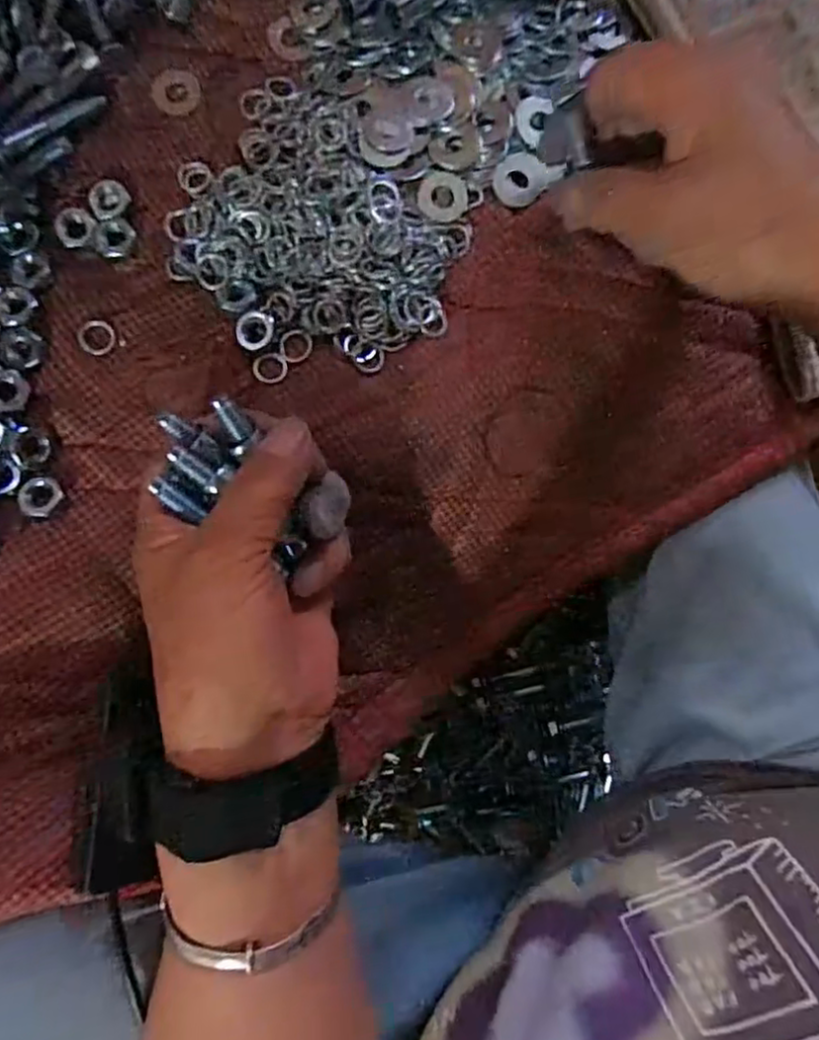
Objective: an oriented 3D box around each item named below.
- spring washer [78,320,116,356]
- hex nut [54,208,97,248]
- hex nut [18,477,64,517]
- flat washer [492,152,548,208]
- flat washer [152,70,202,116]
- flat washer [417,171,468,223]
[{"bbox_3d":[-0.128,-0.075,0.269,0.015,0.004,0.014,0,85,-3],"label":"spring washer"},{"bbox_3d":[-0.140,-0.123,0.275,0.016,0.004,0.017,-38,88,-6],"label":"hex nut"},{"bbox_3d":[-0.146,-0.009,0.261,0.014,0.005,0.016,34,84,0],"label":"hex nut"},{"bbox_3d":[0.048,-0.150,0.289,0.023,0.004,0.023,0,85,-3],"label":"flat washer"},{"bbox_3d":[-0.102,-0.188,0.288,0.020,0.004,0.022,-13,86,-4],"label":"flat washer"},{"bbox_3d":[0.015,-0.140,0.288,0.021,0.004,0.024,14,84,-2],"label":"flat washer"}]

